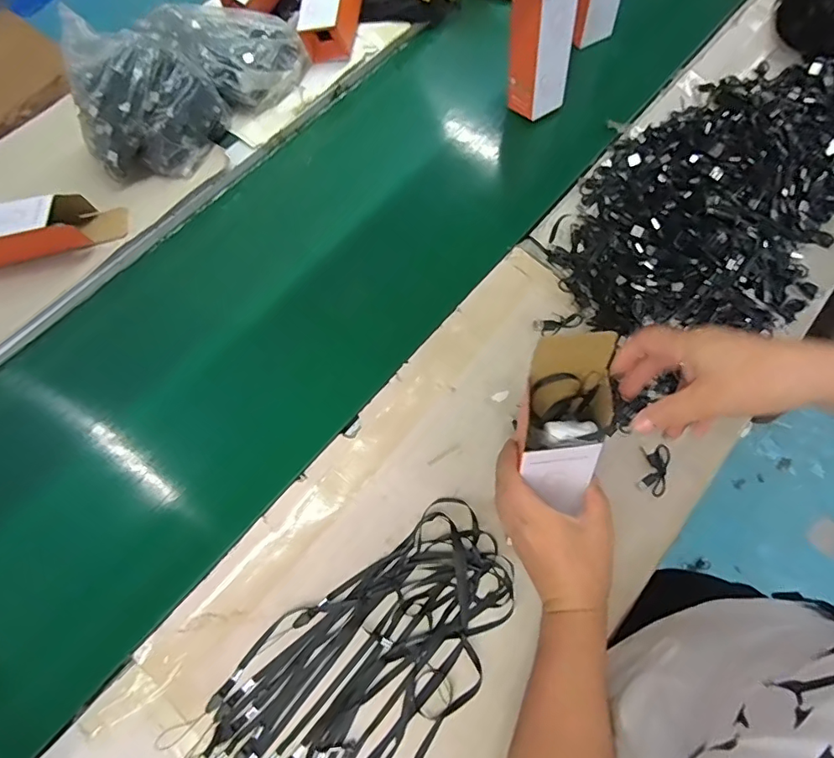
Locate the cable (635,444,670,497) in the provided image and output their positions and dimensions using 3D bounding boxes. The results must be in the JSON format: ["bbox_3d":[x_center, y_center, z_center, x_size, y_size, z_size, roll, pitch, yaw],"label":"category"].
[{"bbox_3d":[0.258,0.098,0.567,0.029,0.009,0.055,15,69,9],"label":"cable"}]

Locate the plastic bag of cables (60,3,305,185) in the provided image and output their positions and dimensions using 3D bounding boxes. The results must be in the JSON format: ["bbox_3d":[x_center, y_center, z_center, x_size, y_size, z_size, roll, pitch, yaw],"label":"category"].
[{"bbox_3d":[-0.353,-0.471,0.765,0.246,0.143,0.364,35,73,16],"label":"plastic bag of cables"}]

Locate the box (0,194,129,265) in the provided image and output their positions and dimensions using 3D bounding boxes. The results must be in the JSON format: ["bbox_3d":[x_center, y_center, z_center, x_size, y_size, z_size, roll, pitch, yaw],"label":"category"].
[{"bbox_3d":[-0.524,-0.198,0.695,0.242,0.057,0.075,-14,67,-3],"label":"box"}]

